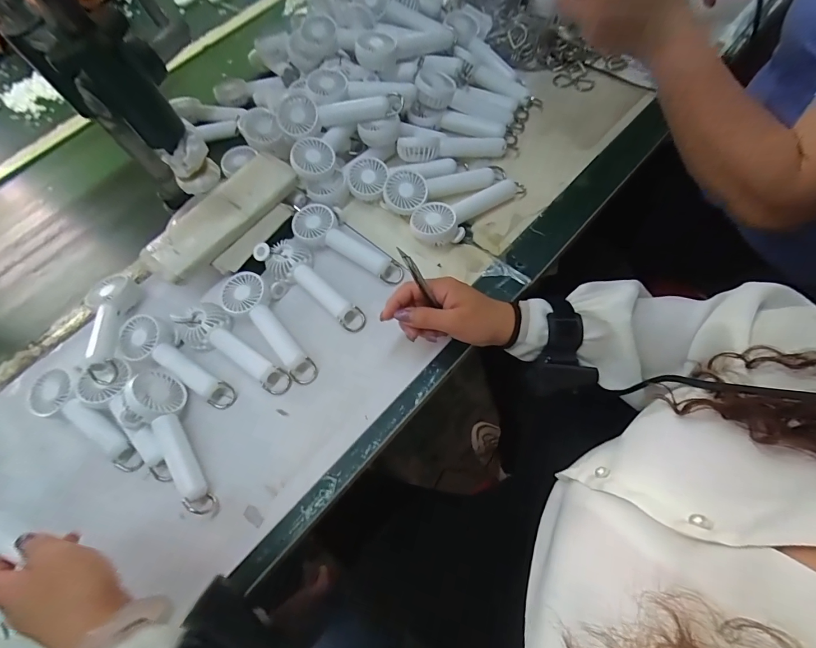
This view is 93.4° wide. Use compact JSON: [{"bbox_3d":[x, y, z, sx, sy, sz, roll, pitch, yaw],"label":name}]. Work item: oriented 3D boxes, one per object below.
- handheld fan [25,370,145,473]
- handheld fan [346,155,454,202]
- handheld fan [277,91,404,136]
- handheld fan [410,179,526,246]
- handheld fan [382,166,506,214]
[{"bbox_3d":[-0.356,0.110,0.439,0.165,0.034,0.048,24,71,19],"label":"handheld fan"},{"bbox_3d":[-0.008,-0.200,0.520,0.145,0.029,0.059,-3,64,8],"label":"handheld fan"},{"bbox_3d":[-0.091,-0.290,0.518,0.162,0.030,0.051,-15,63,2],"label":"handheld fan"},{"bbox_3d":[0.077,-0.150,0.494,0.162,0.029,0.057,-29,64,-5],"label":"handheld fan"},{"bbox_3d":[0.050,-0.180,0.507,0.162,0.031,0.050,-12,63,4],"label":"handheld fan"}]

